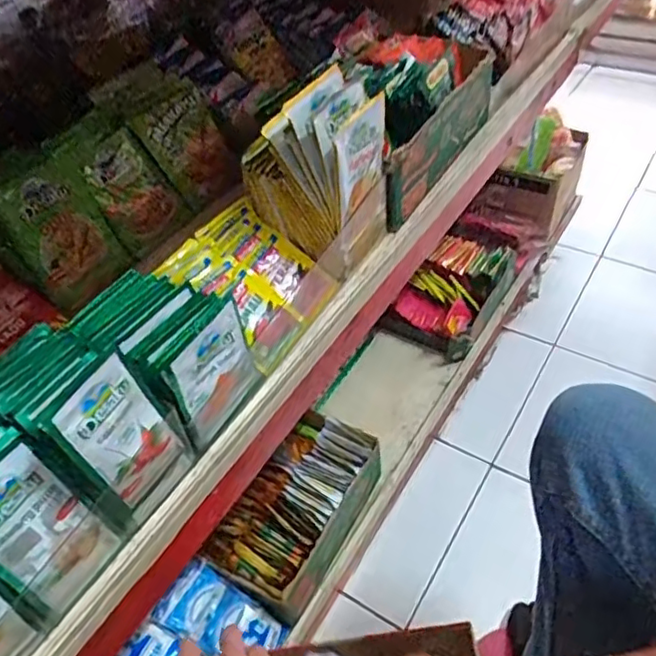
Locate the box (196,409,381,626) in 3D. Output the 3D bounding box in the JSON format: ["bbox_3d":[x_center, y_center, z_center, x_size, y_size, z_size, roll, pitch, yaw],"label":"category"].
[{"bbox_3d":[-0.036,0.237,0.803,0.132,0.073,0.247,21,51,24],"label":"box"}]

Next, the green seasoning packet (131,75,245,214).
[{"bbox_3d":[-0.154,-0.206,0.676,0.013,0.121,0.096,-9,38,53],"label":"green seasoning packet"}]

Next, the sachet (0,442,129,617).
[{"bbox_3d":[-0.176,0.125,0.373,0.004,0.098,0.057,-7,36,44],"label":"sachet"}]

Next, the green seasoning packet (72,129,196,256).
[{"bbox_3d":[-0.202,-0.141,0.627,0.007,0.111,0.088,-12,33,52],"label":"green seasoning packet"}]

